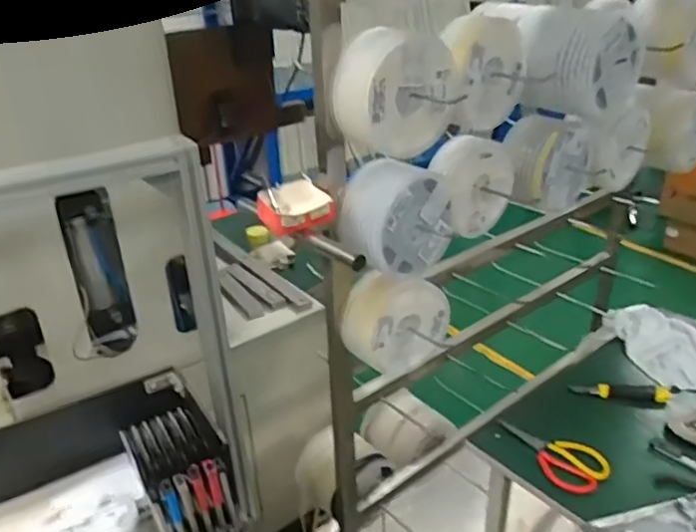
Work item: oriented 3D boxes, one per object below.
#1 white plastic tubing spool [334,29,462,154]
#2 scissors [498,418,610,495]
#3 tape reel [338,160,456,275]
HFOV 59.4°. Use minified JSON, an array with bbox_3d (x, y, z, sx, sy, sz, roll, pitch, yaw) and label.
[{"bbox_3d":[0.076,-0.261,0.899,0.178,0.164,0.089,-24,35,-36],"label":"white plastic tubing spool"},{"bbox_3d":[0.338,0.310,1.049,0.094,0.019,0.209,-21,33,-32],"label":"scissors"},{"bbox_3d":[0.079,-0.084,0.977,0.172,0.171,0.101,-24,35,-36],"label":"tape reel"}]

